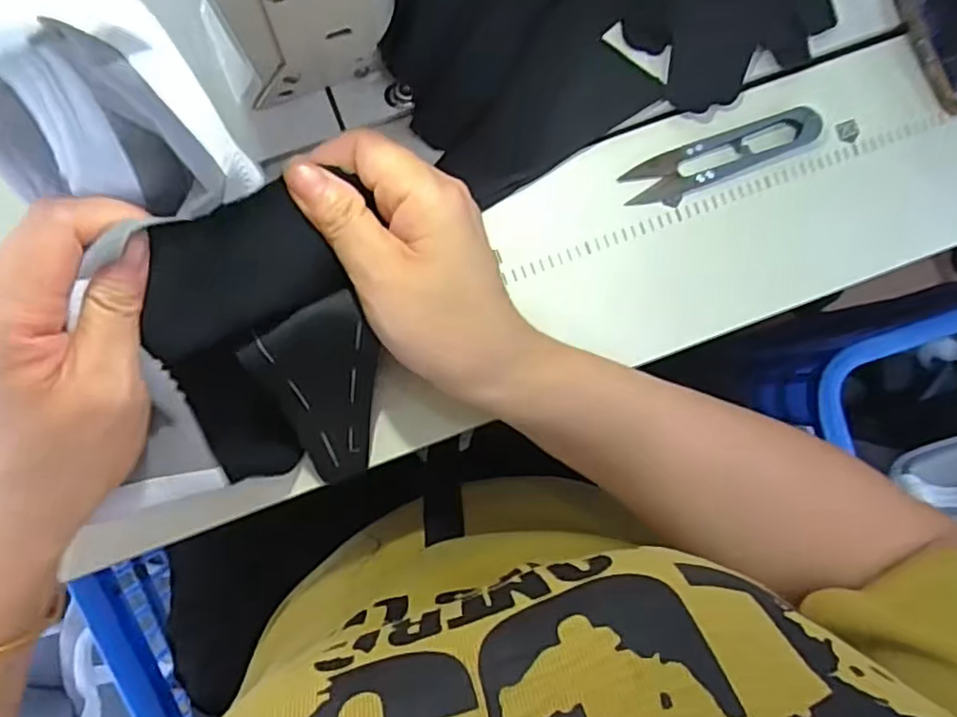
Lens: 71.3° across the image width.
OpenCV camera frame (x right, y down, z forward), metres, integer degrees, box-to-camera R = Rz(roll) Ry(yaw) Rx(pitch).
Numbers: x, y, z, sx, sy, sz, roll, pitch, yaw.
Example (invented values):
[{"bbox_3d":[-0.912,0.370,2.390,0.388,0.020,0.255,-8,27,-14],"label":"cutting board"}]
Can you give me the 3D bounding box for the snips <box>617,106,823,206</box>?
[{"bbox_3d":[0.122,-0.103,0.335,0.100,0.010,0.021,-22,89,-4],"label":"snips"}]

